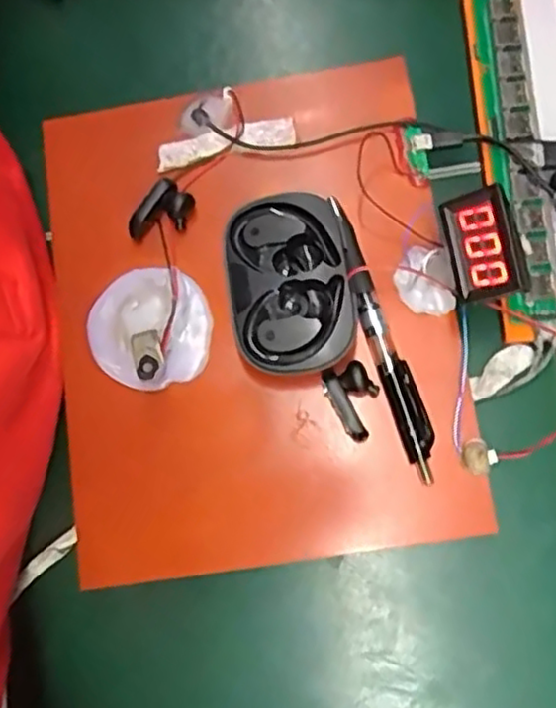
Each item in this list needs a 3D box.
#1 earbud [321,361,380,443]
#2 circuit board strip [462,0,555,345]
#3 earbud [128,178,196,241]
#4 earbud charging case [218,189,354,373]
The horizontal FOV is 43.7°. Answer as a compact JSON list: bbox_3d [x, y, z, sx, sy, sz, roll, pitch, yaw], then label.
[{"bbox_3d":[0.038,0.022,0.333,0.023,0.010,0.036,-29,78,-1],"label":"earbud"},{"bbox_3d":[0.117,-0.103,0.357,0.029,0.010,0.192,-8,81,28],"label":"circuit board strip"},{"bbox_3d":[-0.060,-0.072,0.357,0.022,0.013,0.033,30,84,10],"label":"earbud"},{"bbox_3d":[0.005,-0.032,0.335,0.056,0.021,0.085,-14,79,3],"label":"earbud charging case"}]

